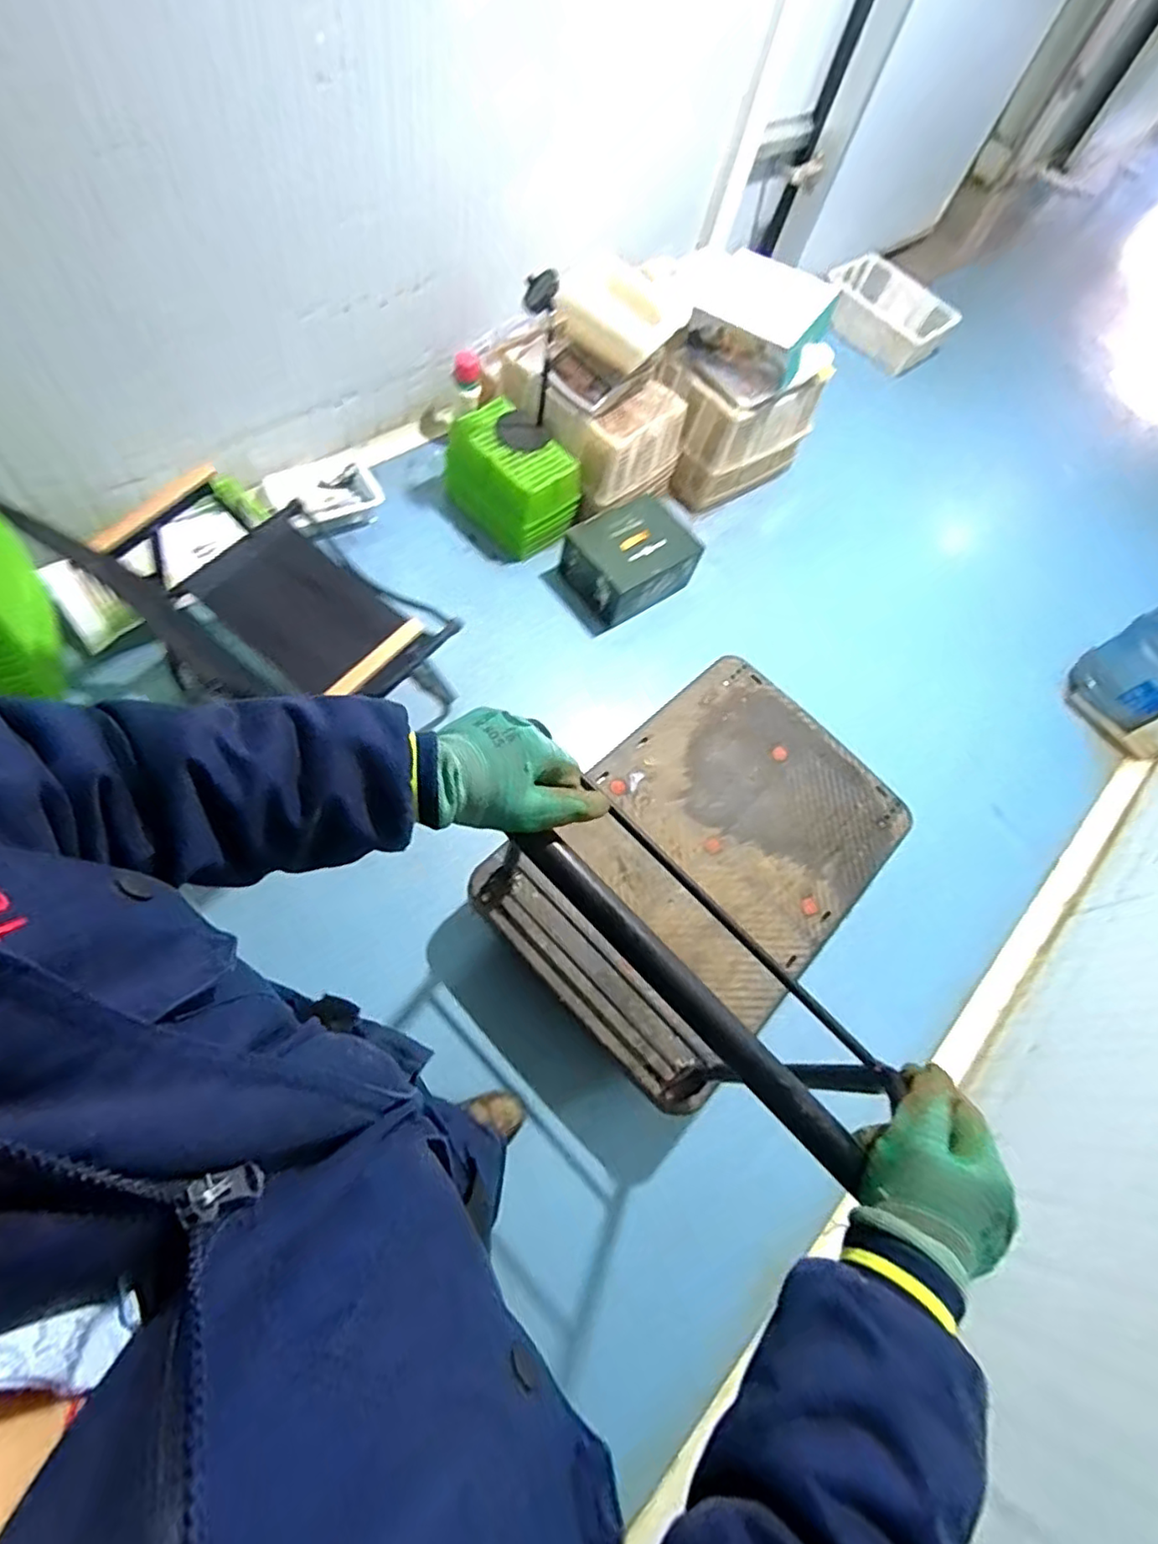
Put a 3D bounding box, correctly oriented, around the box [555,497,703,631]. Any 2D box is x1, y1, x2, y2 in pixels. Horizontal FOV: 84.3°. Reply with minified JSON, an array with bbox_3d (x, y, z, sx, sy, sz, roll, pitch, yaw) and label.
[{"bbox_3d":[0.137,-0.566,1.693,0.325,0.155,0.231,-31,67,-16],"label":"box"}]

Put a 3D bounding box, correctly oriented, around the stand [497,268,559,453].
[{"bbox_3d":[-0.127,-0.956,1.491,0.154,0.356,0.120,-10,63,-7],"label":"stand"}]

